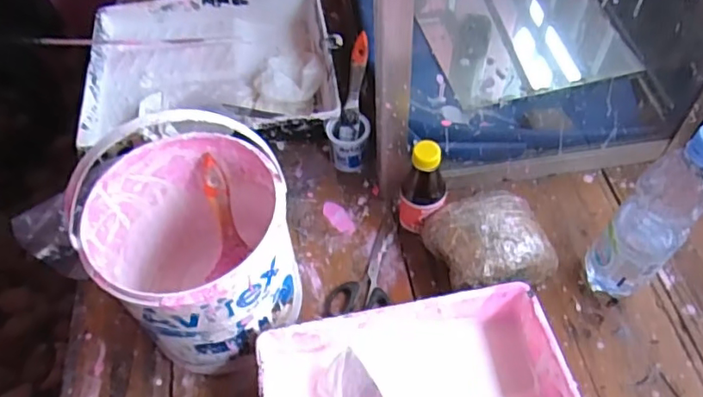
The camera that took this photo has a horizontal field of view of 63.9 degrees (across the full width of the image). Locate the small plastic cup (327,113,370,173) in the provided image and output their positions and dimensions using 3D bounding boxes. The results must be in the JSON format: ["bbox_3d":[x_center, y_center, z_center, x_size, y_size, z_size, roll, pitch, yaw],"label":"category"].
[{"bbox_3d":[-0.002,-0.071,0.747,0.054,0.053,0.048,-4,55,2],"label":"small plastic cup"}]

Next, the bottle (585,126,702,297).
[{"bbox_3d":[0.294,0.026,0.554,0.055,0.238,0.062,-39,61,-21],"label":"bottle"}]

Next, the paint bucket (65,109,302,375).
[{"bbox_3d":[-0.148,0.063,0.588,0.174,0.195,0.181,-2,55,3],"label":"paint bucket"}]

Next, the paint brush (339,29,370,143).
[{"bbox_3d":[0.004,-0.142,0.726,0.025,0.133,0.007,12,16,12],"label":"paint brush"}]

